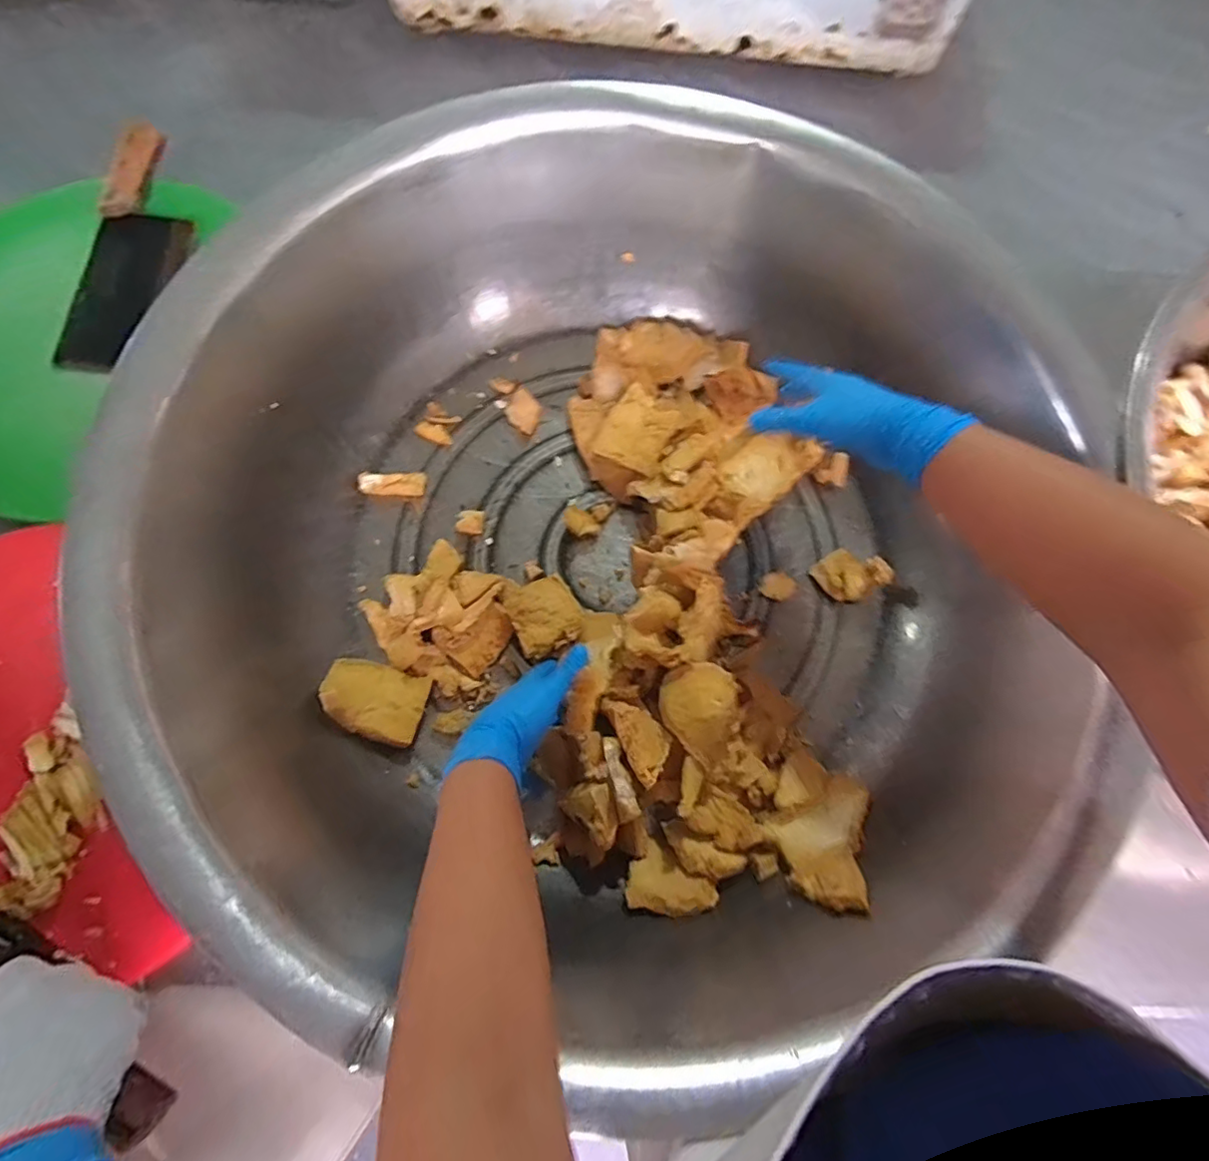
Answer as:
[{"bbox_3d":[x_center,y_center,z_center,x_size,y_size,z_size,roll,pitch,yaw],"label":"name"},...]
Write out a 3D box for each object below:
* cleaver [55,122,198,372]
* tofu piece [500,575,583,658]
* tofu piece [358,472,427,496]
[{"bbox_3d":[-0.513,-0.366,0.614,0.096,0.034,0.287,9,76,1],"label":"cleaver"},{"bbox_3d":[-0.056,0.030,0.528,0.063,0.018,0.071,-27,78,-8],"label":"tofu piece"},{"bbox_3d":[-0.210,-0.096,0.559,0.063,0.009,0.021,-2,75,-18],"label":"tofu piece"}]

